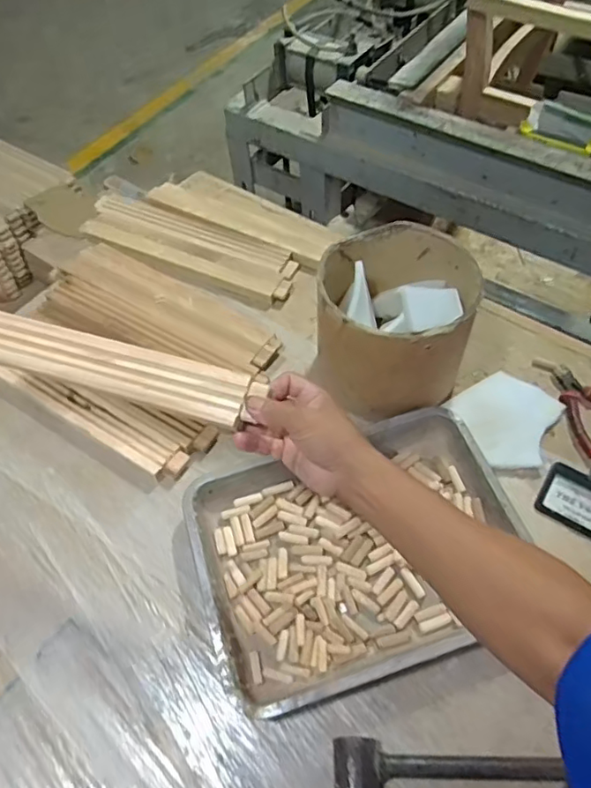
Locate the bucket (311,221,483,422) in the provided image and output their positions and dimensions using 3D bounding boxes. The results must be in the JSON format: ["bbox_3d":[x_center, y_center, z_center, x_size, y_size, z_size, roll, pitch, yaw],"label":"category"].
[{"bbox_3d":[0.140,-0.103,0.815,0.211,0.196,0.222,9,58,8],"label":"bucket"}]

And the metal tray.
[{"bbox_3d":[0.078,0.186,0.722,0.389,0.044,0.296,-16,58,-8],"label":"metal tray"}]

